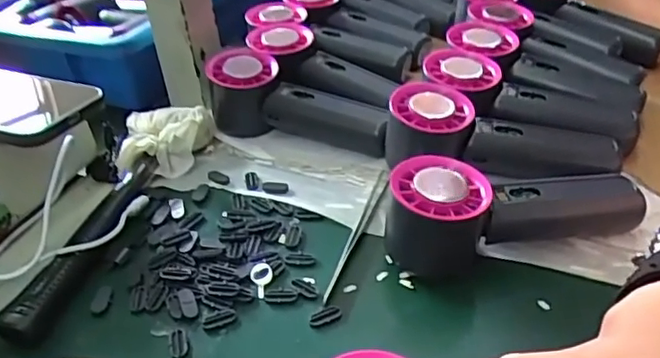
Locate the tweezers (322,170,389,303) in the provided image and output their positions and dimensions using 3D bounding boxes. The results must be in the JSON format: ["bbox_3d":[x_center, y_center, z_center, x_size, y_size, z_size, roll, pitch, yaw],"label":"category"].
[{"bbox_3d":[0.019,0.032,0.390,0.007,0.005,0.132,11,39,18],"label":"tweezers"}]

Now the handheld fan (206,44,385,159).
[{"bbox_3d":[-0.025,-0.062,0.479,0.148,0.056,0.055,9,38,16],"label":"handheld fan"}]

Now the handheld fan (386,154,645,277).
[{"bbox_3d":[0.110,0.014,0.365,0.152,0.056,0.060,-12,37,-12],"label":"handheld fan"}]

